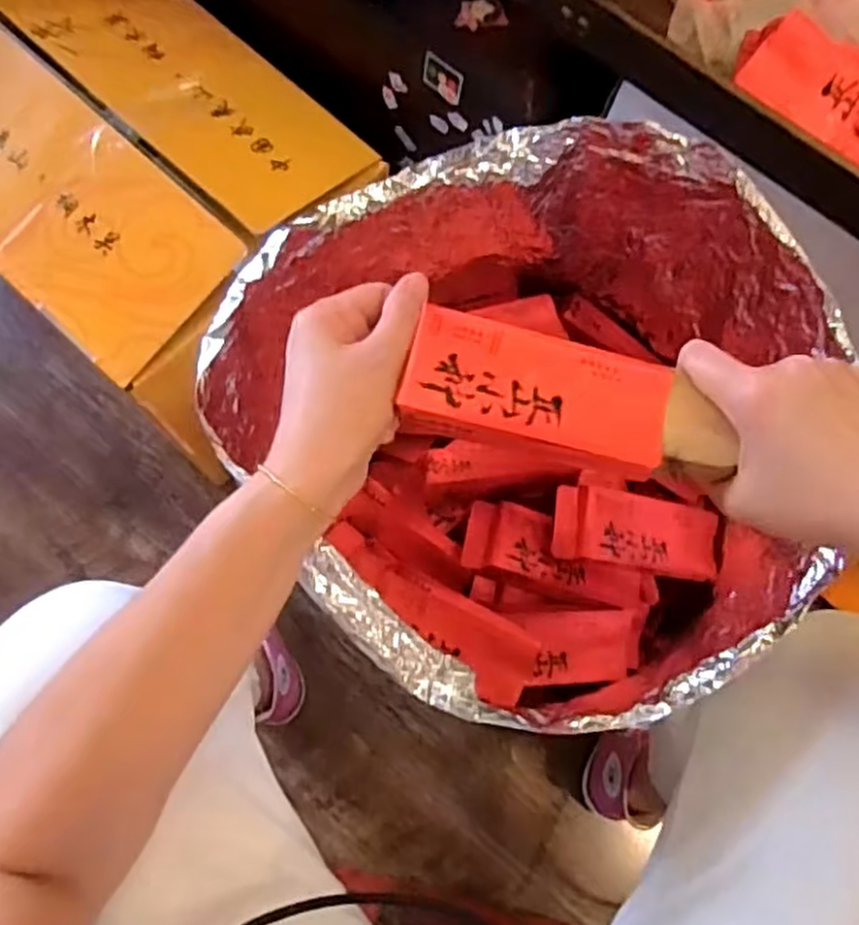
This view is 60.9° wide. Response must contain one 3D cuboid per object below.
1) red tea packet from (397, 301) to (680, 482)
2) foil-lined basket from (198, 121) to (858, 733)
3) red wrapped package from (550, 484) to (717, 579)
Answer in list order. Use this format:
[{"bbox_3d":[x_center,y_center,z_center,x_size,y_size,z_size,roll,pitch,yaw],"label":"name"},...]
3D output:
[{"bbox_3d":[0.050,-0.033,0.336,0.117,0.010,0.062,11,72,4],"label":"red tea packet"},{"bbox_3d":[0.076,-0.017,0.503,0.339,0.227,0.338,1,73,-4],"label":"foil-lined basket"},{"bbox_3d":[0.159,0.054,0.553,0.136,0.021,0.054,11,70,-19],"label":"red wrapped package"}]

